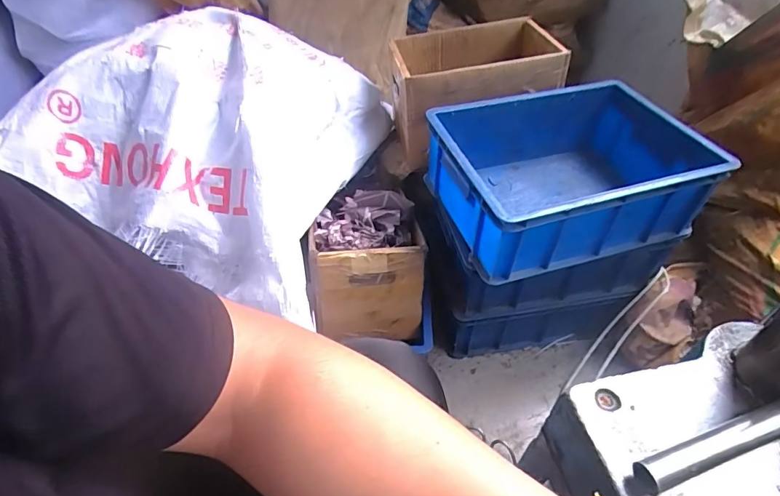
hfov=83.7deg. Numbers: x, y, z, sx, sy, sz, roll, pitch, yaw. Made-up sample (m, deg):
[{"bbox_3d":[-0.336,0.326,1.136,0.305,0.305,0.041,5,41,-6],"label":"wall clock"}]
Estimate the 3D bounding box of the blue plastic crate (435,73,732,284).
[{"bbox_3d":[0.291,-0.130,0.744,0.404,0.145,0.289,-14,47,-12],"label":"blue plastic crate"}]

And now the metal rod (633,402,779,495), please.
[{"bbox_3d":[0.260,0.154,0.341,0.151,0.016,0.021,-15,47,-12],"label":"metal rod"}]

